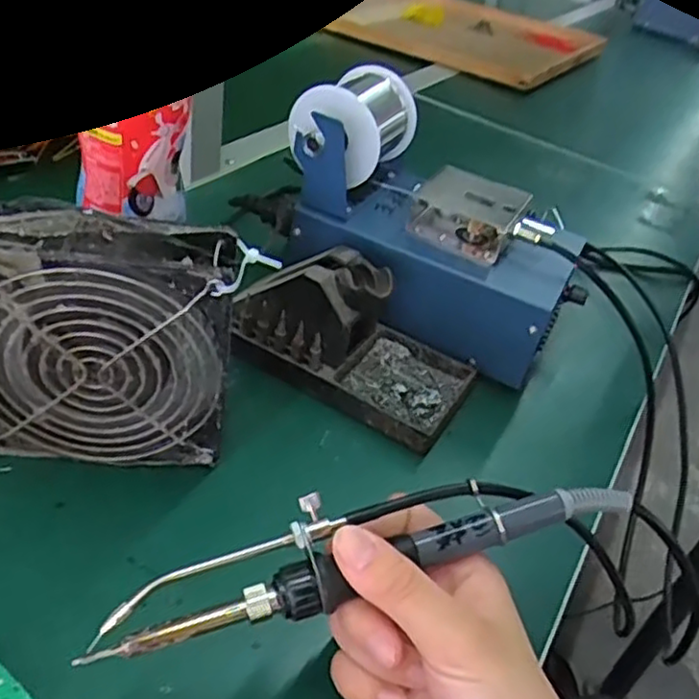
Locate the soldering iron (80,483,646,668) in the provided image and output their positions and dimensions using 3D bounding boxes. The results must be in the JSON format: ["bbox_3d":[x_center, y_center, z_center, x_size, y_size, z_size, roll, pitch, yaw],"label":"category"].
[{"bbox_3d":[0.011,0.072,0.259,0.207,0.026,0.030,-10,38,-16],"label":"soldering iron"}]

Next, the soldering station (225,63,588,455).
[{"bbox_3d":[0.031,-0.066,0.450,0.220,0.131,0.194,26,42,17],"label":"soldering station"}]

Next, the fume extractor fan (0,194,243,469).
[{"bbox_3d":[-0.117,0.000,0.328,0.123,0.120,0.046,2,41,-12],"label":"fume extractor fan"}]

